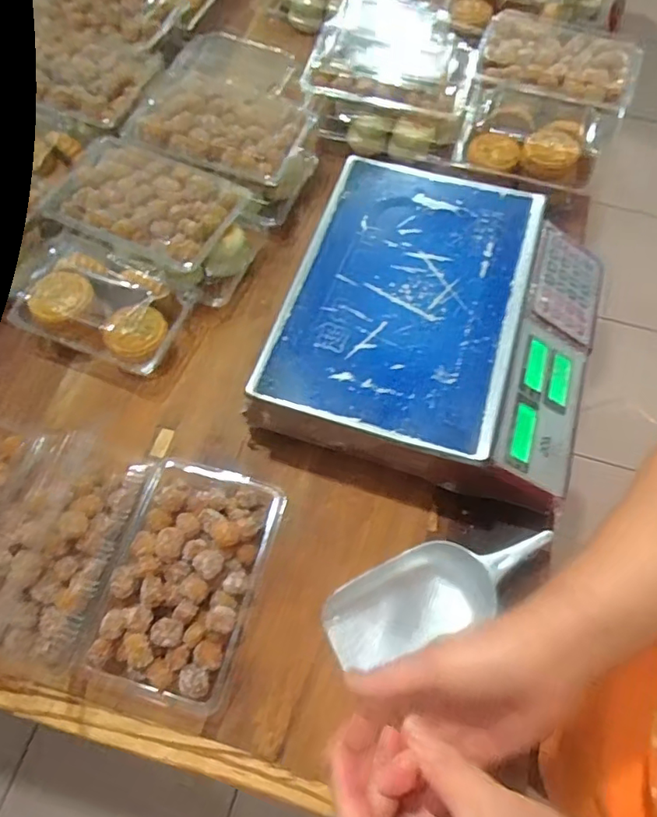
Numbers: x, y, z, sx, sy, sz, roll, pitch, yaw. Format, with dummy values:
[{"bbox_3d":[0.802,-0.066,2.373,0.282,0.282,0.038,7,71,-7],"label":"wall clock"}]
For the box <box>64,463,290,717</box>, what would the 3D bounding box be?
[{"bbox_3d":[-0.138,0.156,0.537,0.136,0.044,0.211,15,67,6],"label":"box"}]

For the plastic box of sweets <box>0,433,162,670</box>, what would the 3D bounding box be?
[{"bbox_3d":[-0.265,0.131,0.537,0.135,0.046,0.210,16,67,7],"label":"plastic box of sweets"}]

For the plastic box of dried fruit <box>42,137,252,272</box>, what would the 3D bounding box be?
[{"bbox_3d":[-0.203,-0.231,0.629,0.189,0.027,0.123,20,67,8],"label":"plastic box of dried fruit"}]

